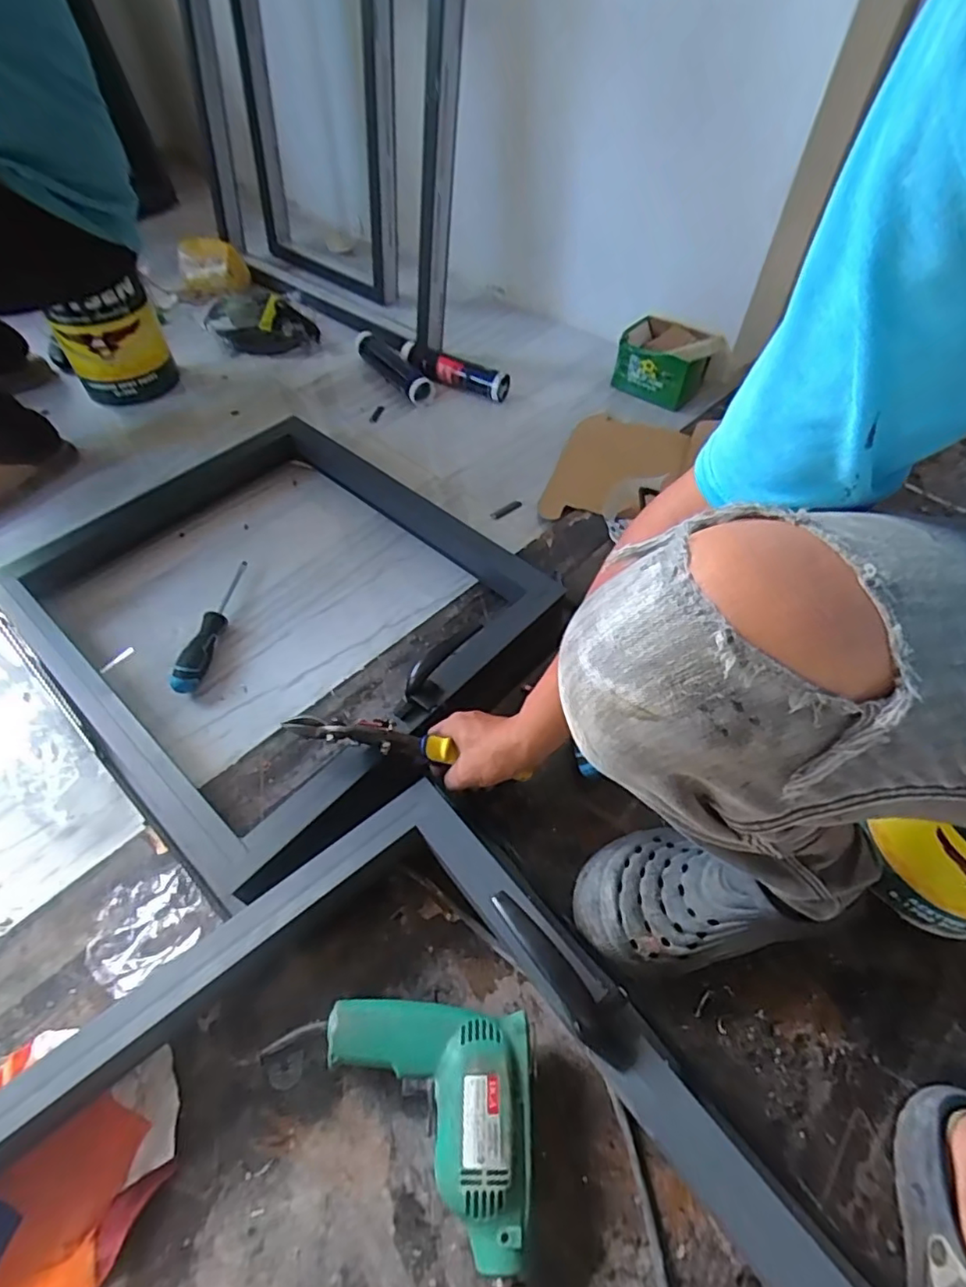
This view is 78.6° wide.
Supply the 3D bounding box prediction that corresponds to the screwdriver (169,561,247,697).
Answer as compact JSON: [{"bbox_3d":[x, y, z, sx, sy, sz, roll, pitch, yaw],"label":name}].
[{"bbox_3d":[-0.340,-0.031,0.750,0.025,0.035,0.210,6,53,4],"label":"screwdriver"}]

